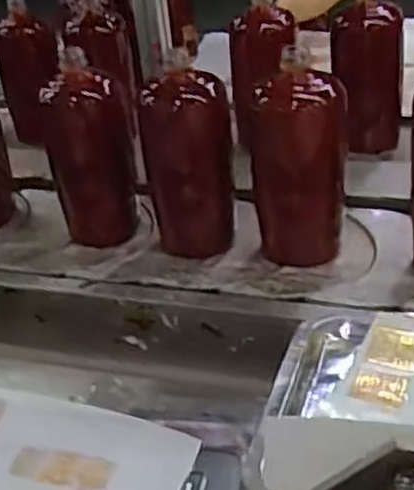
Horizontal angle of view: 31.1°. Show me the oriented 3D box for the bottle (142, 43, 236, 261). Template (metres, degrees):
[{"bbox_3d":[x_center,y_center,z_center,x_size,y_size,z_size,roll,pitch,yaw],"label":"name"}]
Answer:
[{"bbox_3d":[-0.015,-0.079,0.691,0.074,0.176,0.062,-4,29,3],"label":"bottle"}]

